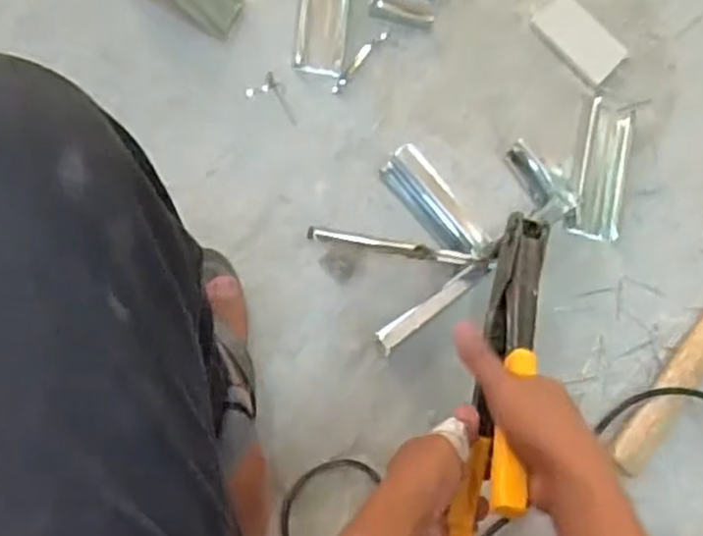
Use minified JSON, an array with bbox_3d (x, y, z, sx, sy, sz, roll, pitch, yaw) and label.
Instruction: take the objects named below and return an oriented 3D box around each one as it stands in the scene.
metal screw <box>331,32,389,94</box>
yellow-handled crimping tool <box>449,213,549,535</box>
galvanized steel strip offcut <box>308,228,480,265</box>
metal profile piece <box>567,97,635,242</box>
[{"bbox_3d":[0.007,-0.203,0.752,0.012,0.010,0.080,41,77,1],"label":"metal screw"},{"bbox_3d":[0.113,0.077,0.557,0.031,0.090,0.267,14,69,0],"label":"yellow-handled crimping tool"},{"bbox_3d":[0.036,-0.019,0.660,0.146,0.021,0.013,13,78,-6],"label":"galvanized steel strip offcut"},{"bbox_3d":[0.249,-0.097,0.756,0.050,0.019,0.135,13,78,-6],"label":"metal profile piece"}]

